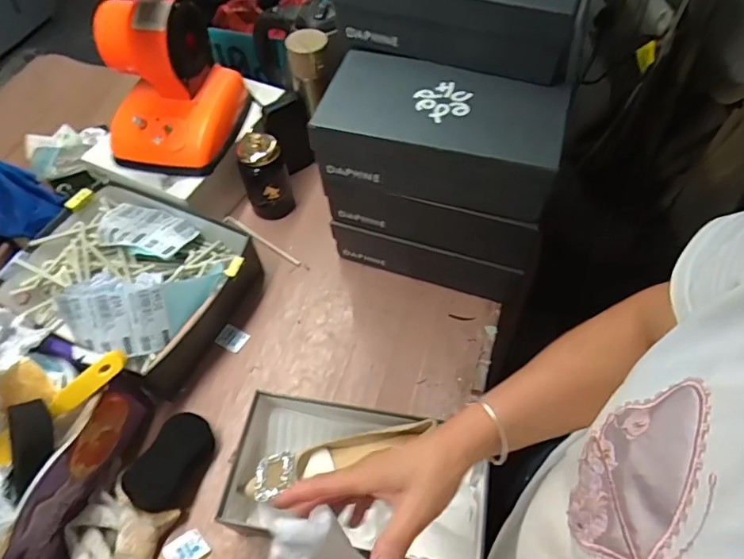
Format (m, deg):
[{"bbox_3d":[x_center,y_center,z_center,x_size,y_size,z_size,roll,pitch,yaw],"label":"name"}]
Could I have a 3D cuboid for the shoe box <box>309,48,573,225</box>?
[{"bbox_3d":[0.088,-0.194,0.657,0.293,0.099,0.155,15,59,12],"label":"shoe box"}]

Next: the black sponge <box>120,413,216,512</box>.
[{"bbox_3d":[-0.253,0.236,0.653,0.072,0.062,0.119,25,61,17],"label":"black sponge"}]

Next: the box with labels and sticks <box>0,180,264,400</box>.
[{"bbox_3d":[-0.367,-0.005,0.781,0.325,0.126,0.261,18,60,14],"label":"box with labels and sticks"}]

